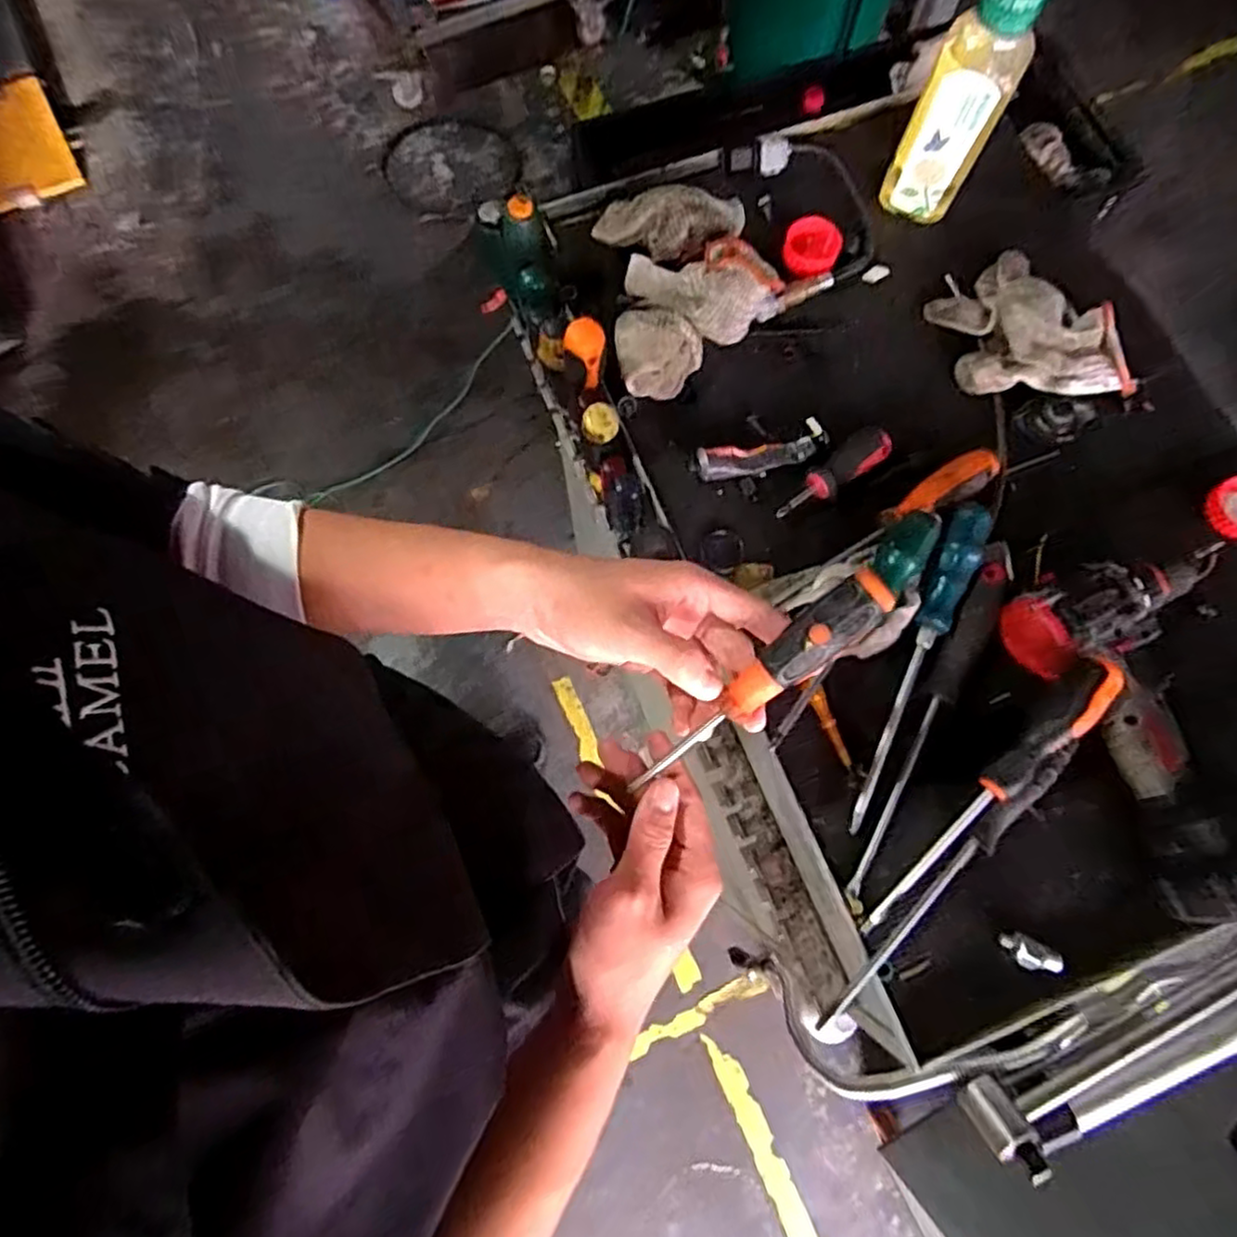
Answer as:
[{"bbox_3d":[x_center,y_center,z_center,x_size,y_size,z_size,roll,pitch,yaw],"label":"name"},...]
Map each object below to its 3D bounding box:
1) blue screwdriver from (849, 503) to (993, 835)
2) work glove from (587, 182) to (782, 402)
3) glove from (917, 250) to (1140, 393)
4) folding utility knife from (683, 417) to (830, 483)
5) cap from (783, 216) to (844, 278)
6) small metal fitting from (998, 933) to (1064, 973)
[{"bbox_3d":[0.205,0.030,0.474,0.031,0.029,0.235,22,75,5],"label":"blue screwdriver"},{"bbox_3d":[0.052,-0.272,0.544,0.124,0.058,0.172,-8,75,-3],"label":"work glove"},{"bbox_3d":[0.331,-0.243,0.567,0.129,0.033,0.138,-4,75,-2],"label":"glove"},{"bbox_3d":[0.111,-0.128,0.535,0.110,0.019,0.030,-21,76,-7],"label":"folding utility knife"},{"bbox_3d":[0.165,-0.316,0.589,0.046,0.014,0.056,16,75,3],"label":"cap"},{"bbox_3d":[0.261,0.212,0.438,0.033,0.016,0.018,24,75,5],"label":"small metal fitting"}]

